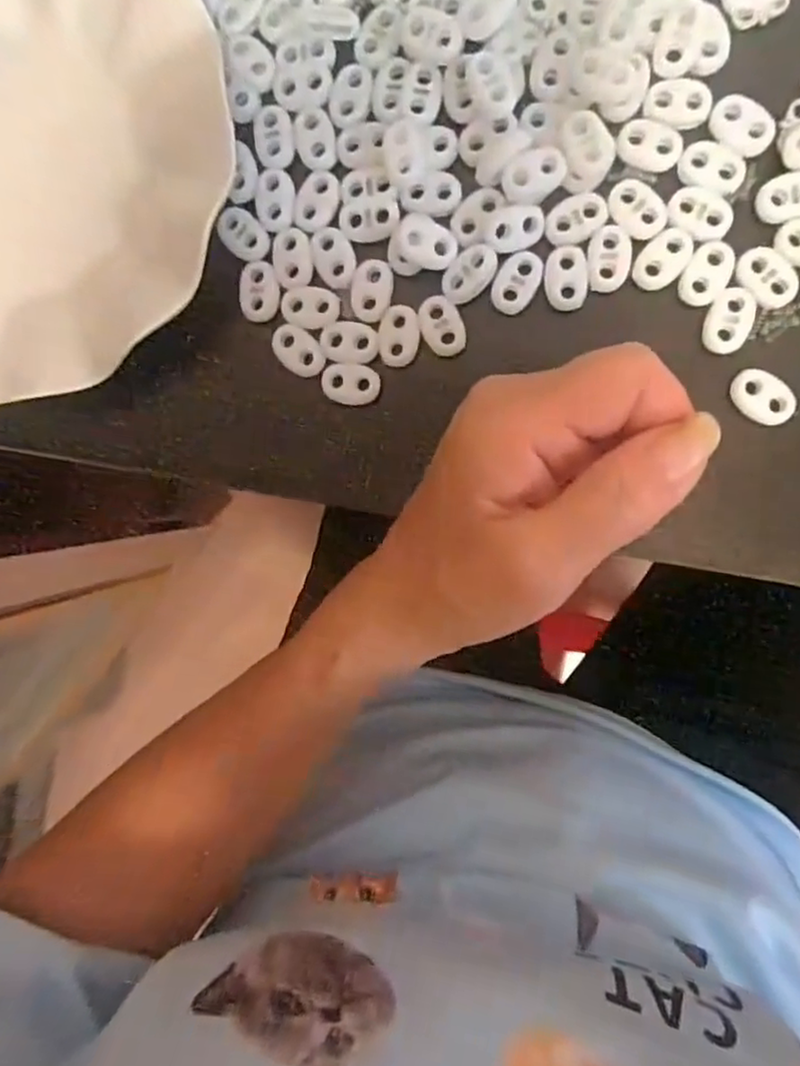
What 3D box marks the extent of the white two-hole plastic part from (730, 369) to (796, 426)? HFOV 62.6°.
[{"bbox_3d":[0.127,-0.047,0.230,0.023,0.004,0.016,34,99,4],"label":"white two-hole plastic part"}]

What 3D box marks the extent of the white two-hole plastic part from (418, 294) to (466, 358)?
[{"bbox_3d":[0.016,-0.077,0.244,0.015,0.004,0.023,-26,91,9],"label":"white two-hole plastic part"}]

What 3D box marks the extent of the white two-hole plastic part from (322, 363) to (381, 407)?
[{"bbox_3d":[-0.019,-0.057,0.252,0.021,0.004,0.015,7,96,7],"label":"white two-hole plastic part"}]

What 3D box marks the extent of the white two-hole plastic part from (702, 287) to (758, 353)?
[{"bbox_3d":[0.116,-0.075,0.230,0.015,0.004,0.023,13,97,7],"label":"white two-hole plastic part"}]

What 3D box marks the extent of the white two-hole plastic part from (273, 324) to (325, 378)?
[{"bbox_3d":[-0.039,-0.070,0.251,0.023,0.004,0.015,39,99,3],"label":"white two-hole plastic part"}]

